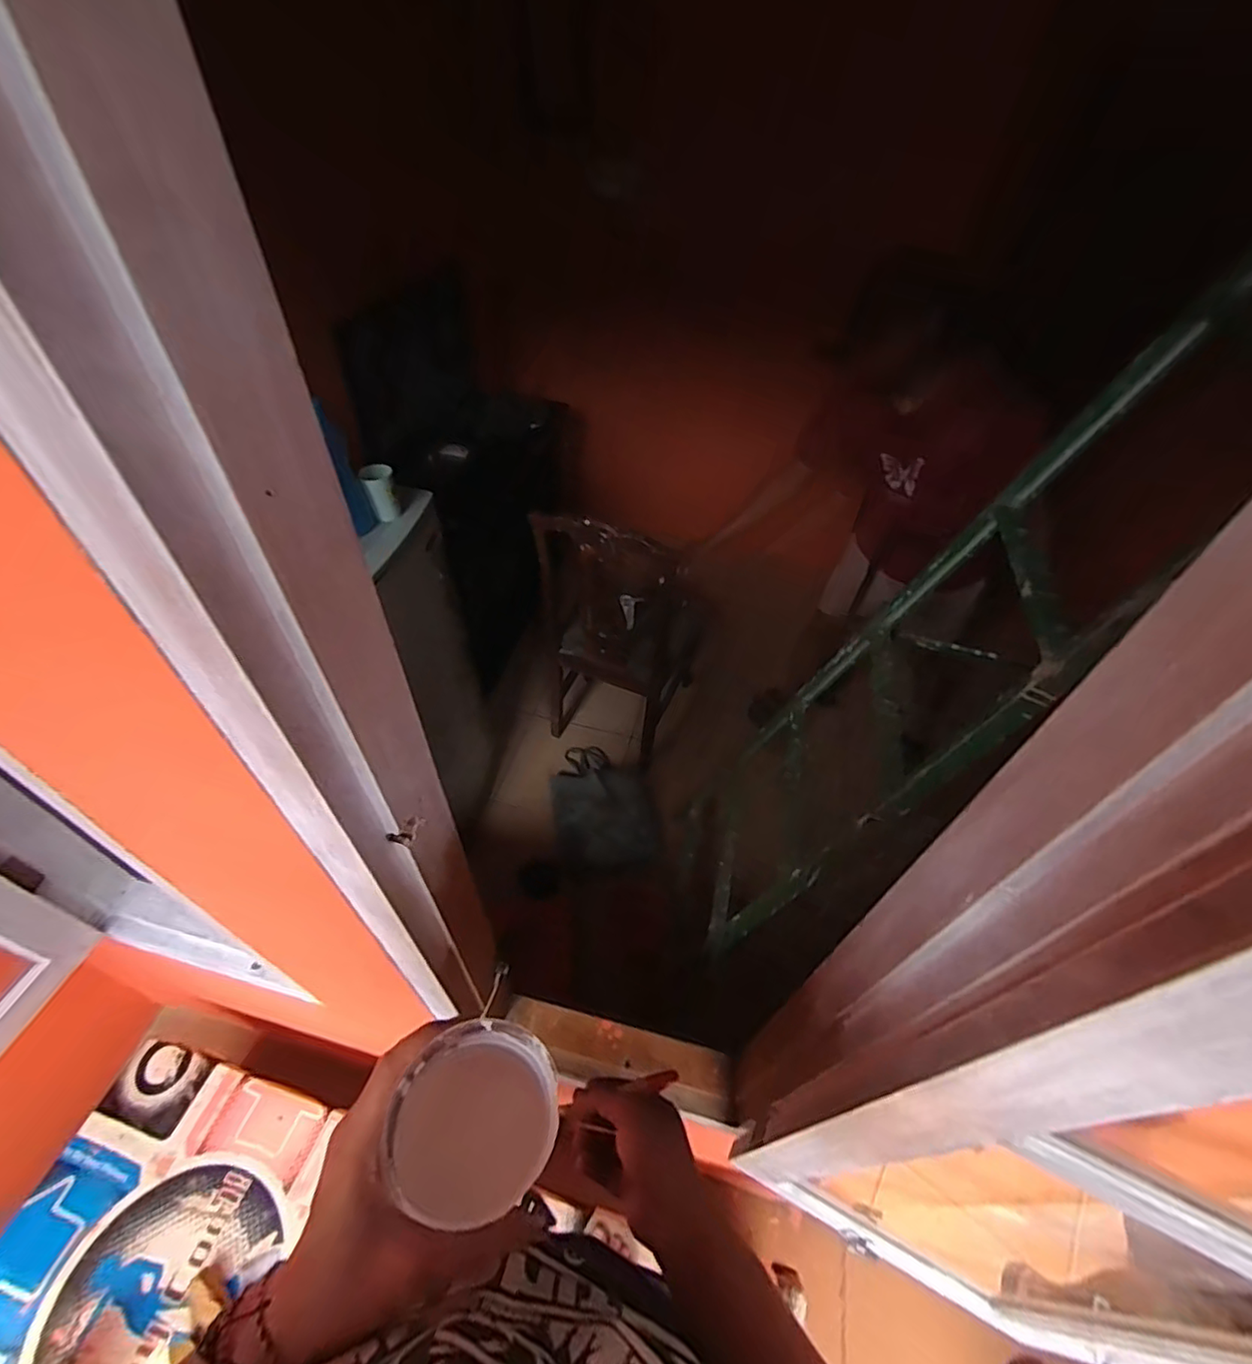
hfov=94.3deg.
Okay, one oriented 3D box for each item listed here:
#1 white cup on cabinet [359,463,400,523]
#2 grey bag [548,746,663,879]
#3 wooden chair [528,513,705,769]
[{"bbox_3d":[-0.509,-0.389,1.210,0.062,0.106,0.072,-16,51,-17],"label":"white cup on cabinet"},{"bbox_3d":[-0.074,0.369,1.860,0.313,0.106,0.506,-6,49,-8],"label":"grey bag"},{"bbox_3d":[0.015,-0.227,1.898,0.436,0.837,0.513,20,50,14],"label":"wooden chair"}]

